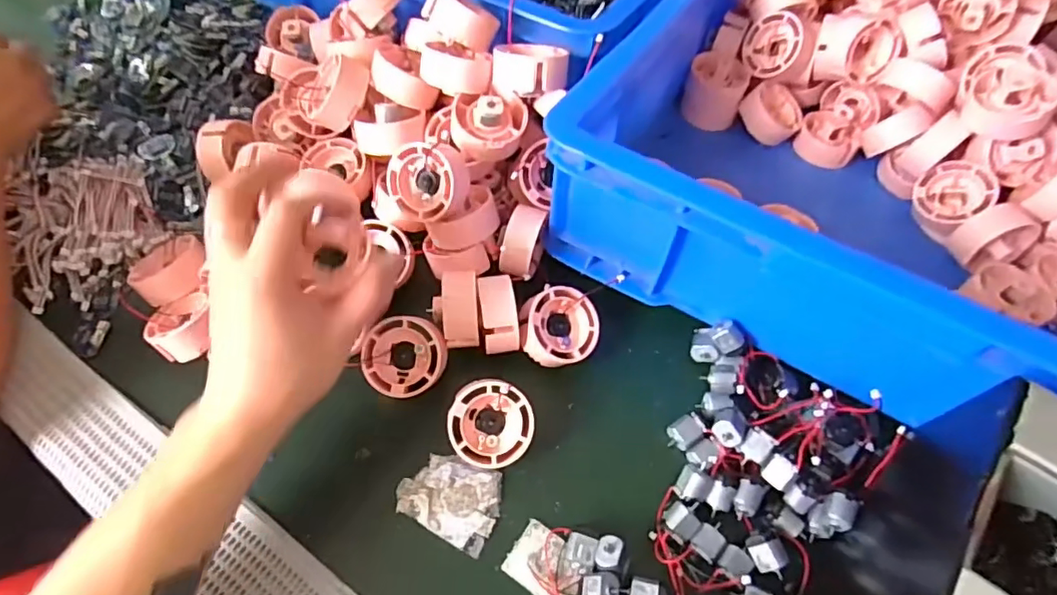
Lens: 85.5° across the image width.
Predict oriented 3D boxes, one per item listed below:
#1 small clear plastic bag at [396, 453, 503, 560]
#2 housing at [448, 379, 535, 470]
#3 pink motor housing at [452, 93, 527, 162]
[{"bbox_3d":[-0.050,0.129,0.373,0.064,0.007,0.049,23,58,11],"label":"small clear plastic bag"},{"bbox_3d":[-0.025,0.082,0.377,0.054,0.032,0.054,1,85,-9],"label":"housing"},{"bbox_3d":[-0.029,-0.125,0.418,0.054,0.036,0.051,2,57,-3],"label":"pink motor housing"}]

